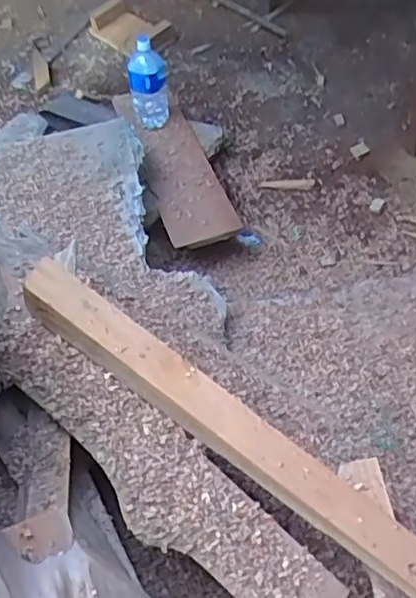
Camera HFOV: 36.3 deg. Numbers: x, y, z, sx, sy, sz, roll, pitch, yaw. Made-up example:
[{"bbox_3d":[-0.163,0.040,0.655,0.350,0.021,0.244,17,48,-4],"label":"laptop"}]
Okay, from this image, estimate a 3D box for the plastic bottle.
[{"bbox_3d":[-0.142,-0.515,1.535,0.094,0.208,0.078,-10,55,-3],"label":"plastic bottle"}]

